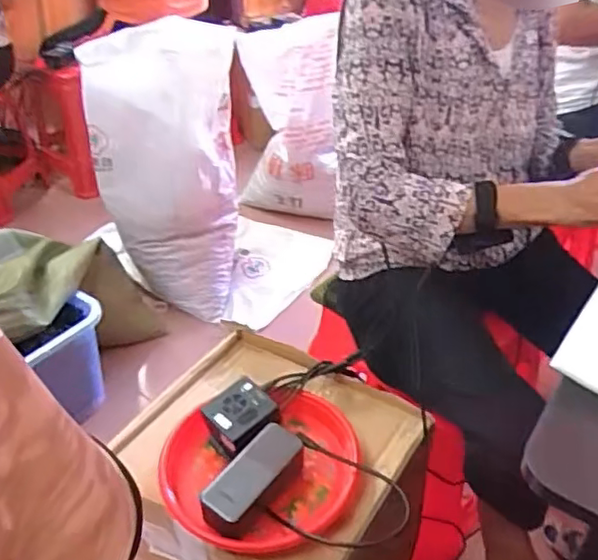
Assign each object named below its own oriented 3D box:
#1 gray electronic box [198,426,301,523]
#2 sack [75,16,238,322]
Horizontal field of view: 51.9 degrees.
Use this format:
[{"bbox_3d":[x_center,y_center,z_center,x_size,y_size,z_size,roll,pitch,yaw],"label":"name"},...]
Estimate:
[{"bbox_3d":[-0.053,0.216,0.703,0.058,0.015,0.126,22,42,28],"label":"gray electronic box"},{"bbox_3d":[-0.305,-0.266,1.516,0.294,0.663,0.229,9,38,13],"label":"sack"}]

